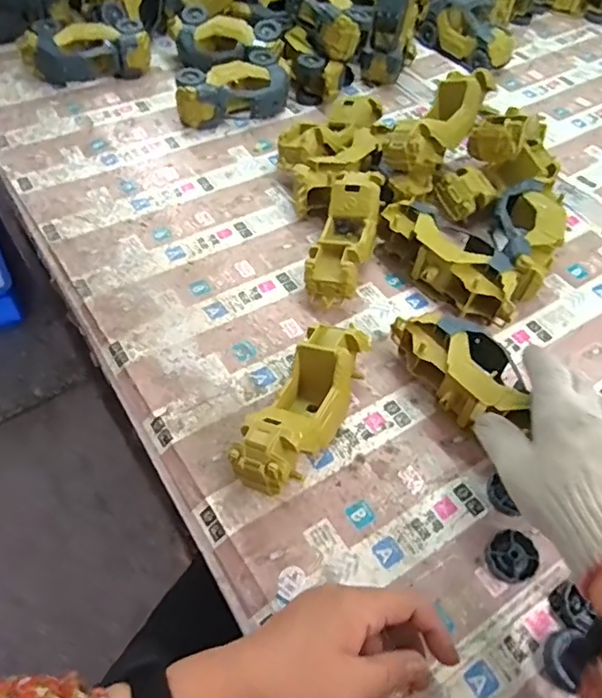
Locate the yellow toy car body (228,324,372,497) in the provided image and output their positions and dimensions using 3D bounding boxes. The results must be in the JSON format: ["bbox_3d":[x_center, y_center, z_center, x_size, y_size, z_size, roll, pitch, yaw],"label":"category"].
[{"bbox_3d":[0.005,0.050,0.473,0.063,0.061,0.164,25,56,14],"label":"yellow toy car body"}]

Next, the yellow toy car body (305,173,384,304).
[{"bbox_3d":[0.043,-0.118,0.597,0.071,0.063,0.162,15,55,7],"label":"yellow toy car body"}]

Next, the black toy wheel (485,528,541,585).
[{"bbox_3d":[0.163,0.160,0.431,0.037,0.012,0.039,2,54,-2],"label":"black toy wheel"}]

